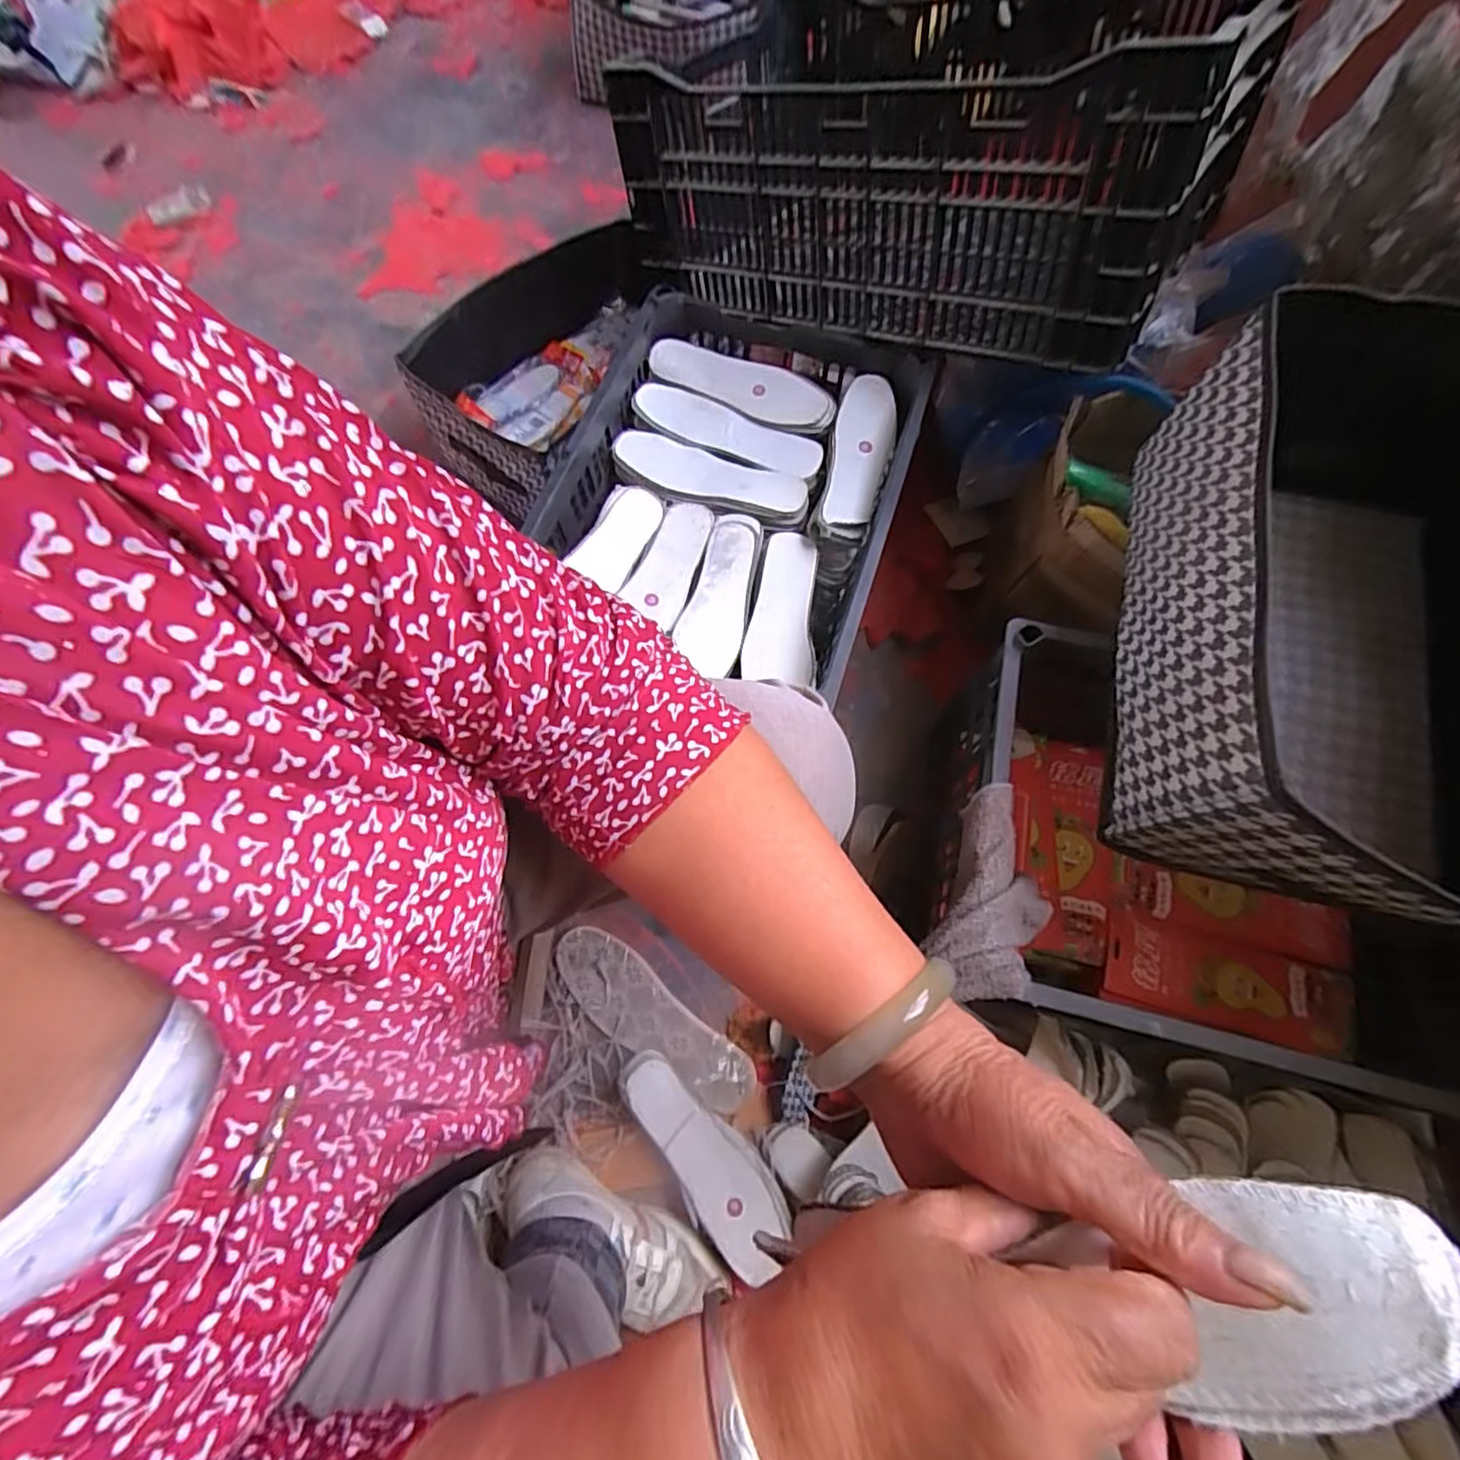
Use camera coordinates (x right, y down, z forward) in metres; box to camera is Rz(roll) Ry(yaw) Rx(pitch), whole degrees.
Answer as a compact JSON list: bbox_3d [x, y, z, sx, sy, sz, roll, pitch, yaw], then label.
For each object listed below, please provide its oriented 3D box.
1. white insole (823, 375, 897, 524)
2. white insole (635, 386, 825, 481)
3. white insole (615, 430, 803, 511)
[{"bbox_3d":[0.146,-0.311,0.713,0.068,0.034,0.215,12,73,5],"label":"white insole"},{"bbox_3d":[-0.003,-0.351,0.750,0.229,0.013,0.062,24,75,9],"label":"white insole"},{"bbox_3d":[-0.023,-0.293,0.730,0.222,0.013,0.064,22,74,8],"label":"white insole"}]

